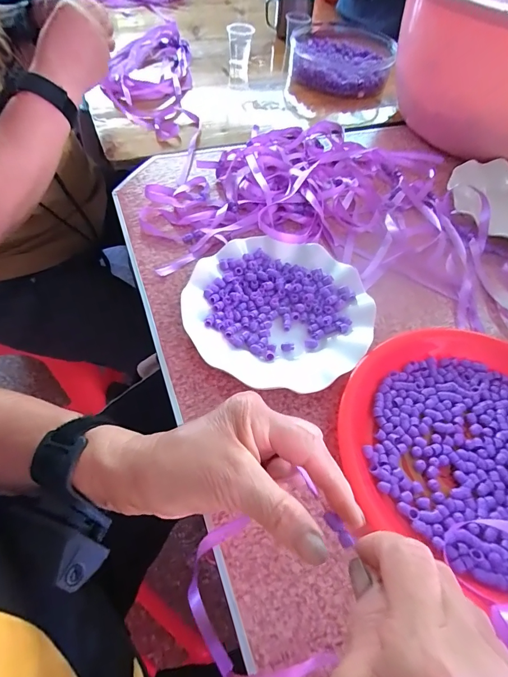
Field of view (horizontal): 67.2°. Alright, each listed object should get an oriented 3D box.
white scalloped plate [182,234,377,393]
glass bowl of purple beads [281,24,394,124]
[{"bbox_3d":[0.025,-0.030,0.383,0.177,0.023,0.172,2,55,-3],"label":"white scalloped plate"},{"bbox_3d":[0.168,-0.543,0.763,0.199,0.067,0.290,4,55,-1],"label":"glass bowl of purple beads"}]

